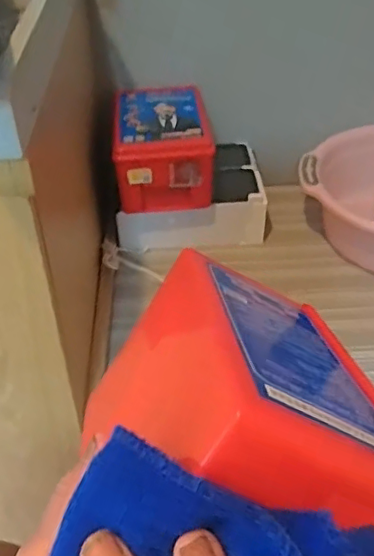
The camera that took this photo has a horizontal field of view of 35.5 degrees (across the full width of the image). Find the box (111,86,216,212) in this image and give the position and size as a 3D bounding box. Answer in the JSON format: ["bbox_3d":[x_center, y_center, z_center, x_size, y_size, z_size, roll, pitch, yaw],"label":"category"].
[{"bbox_3d":[-0.037,-0.199,0.879,0.133,0.104,0.191,-5,41,-3],"label":"box"}]

